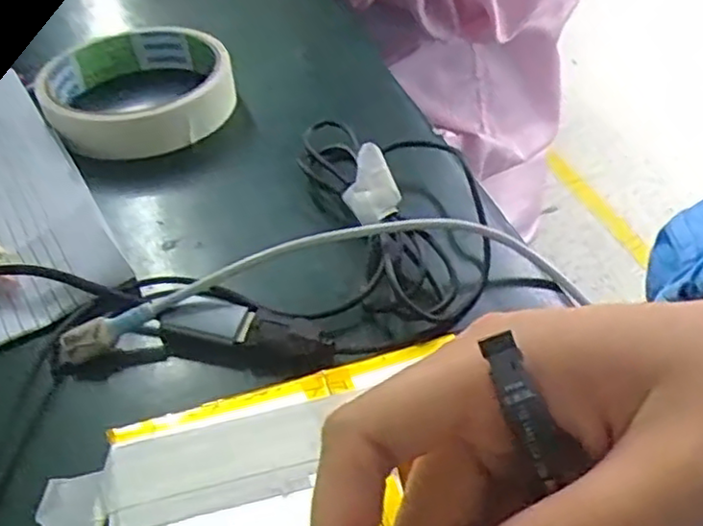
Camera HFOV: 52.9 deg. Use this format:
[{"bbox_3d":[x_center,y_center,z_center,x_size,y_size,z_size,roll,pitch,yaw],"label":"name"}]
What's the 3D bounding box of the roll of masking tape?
[{"bbox_3d":[-0.102,-0.085,0.340,0.087,0.024,0.088,-1,43,1],"label":"roll of masking tape"}]

